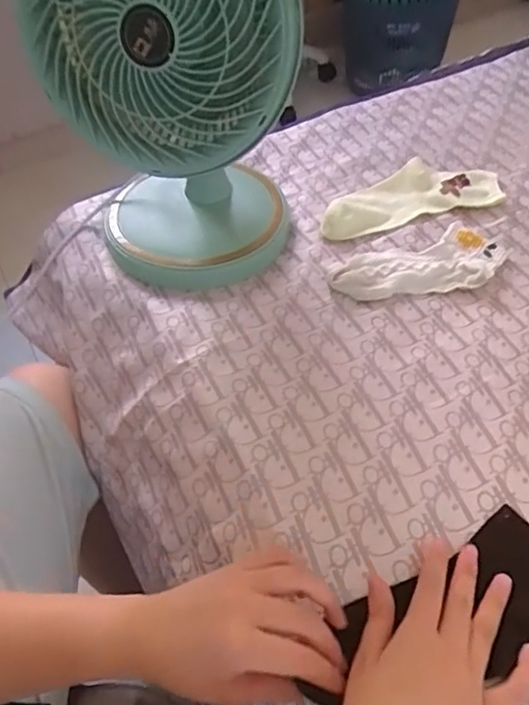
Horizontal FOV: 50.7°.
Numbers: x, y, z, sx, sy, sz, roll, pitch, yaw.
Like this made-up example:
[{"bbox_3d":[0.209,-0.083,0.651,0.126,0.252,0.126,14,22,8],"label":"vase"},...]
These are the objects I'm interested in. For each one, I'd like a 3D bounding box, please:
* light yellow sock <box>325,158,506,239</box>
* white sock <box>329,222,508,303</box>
[{"bbox_3d":[0.173,-0.190,0.674,0.223,0.023,0.081,-14,53,-6],"label":"light yellow sock"},{"bbox_3d":[0.167,-0.095,0.606,0.193,0.013,0.083,-10,53,-3],"label":"white sock"}]

